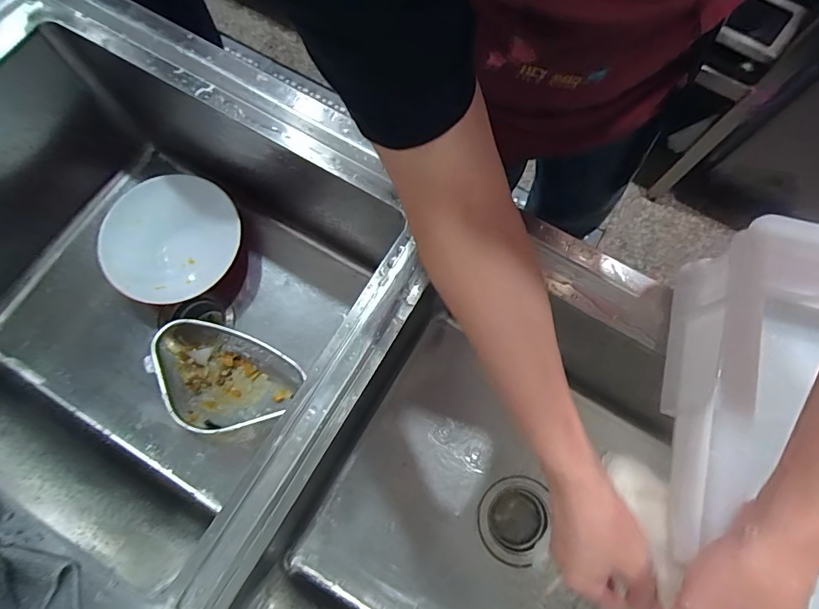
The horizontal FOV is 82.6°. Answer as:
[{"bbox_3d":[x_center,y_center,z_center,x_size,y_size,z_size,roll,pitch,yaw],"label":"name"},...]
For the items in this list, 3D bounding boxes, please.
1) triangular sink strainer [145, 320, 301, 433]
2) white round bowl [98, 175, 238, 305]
[{"bbox_3d":[-0.264,0.101,0.636,0.173,0.085,0.134,17,74,4],"label":"triangular sink strainer"},{"bbox_3d":[-0.361,-0.097,0.704,0.165,0.065,0.198,14,74,3],"label":"white round bowl"}]

